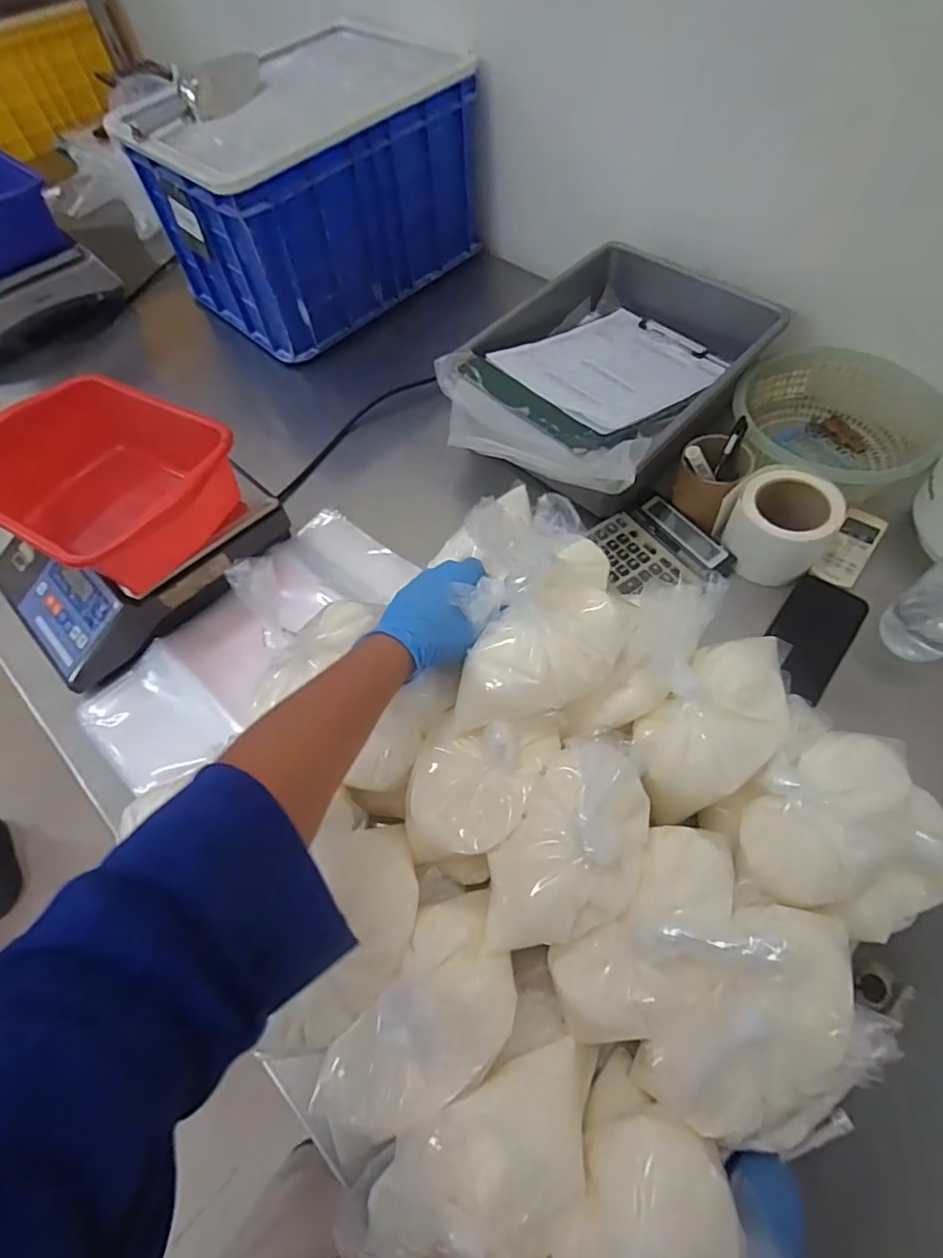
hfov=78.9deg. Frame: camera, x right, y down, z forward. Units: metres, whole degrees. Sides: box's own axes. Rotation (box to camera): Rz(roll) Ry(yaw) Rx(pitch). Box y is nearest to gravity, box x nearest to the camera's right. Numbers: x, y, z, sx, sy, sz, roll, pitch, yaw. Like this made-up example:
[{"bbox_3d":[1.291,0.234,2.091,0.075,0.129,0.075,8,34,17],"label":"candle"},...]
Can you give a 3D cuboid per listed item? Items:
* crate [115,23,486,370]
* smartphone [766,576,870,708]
[{"bbox_3d":[-0.264,-0.744,0.968,0.462,0.269,0.330,-42,66,-18],"label":"crate"},{"bbox_3d":[0.386,0.005,0.650,0.078,0.013,0.162,34,68,21],"label":"smartphone"}]

